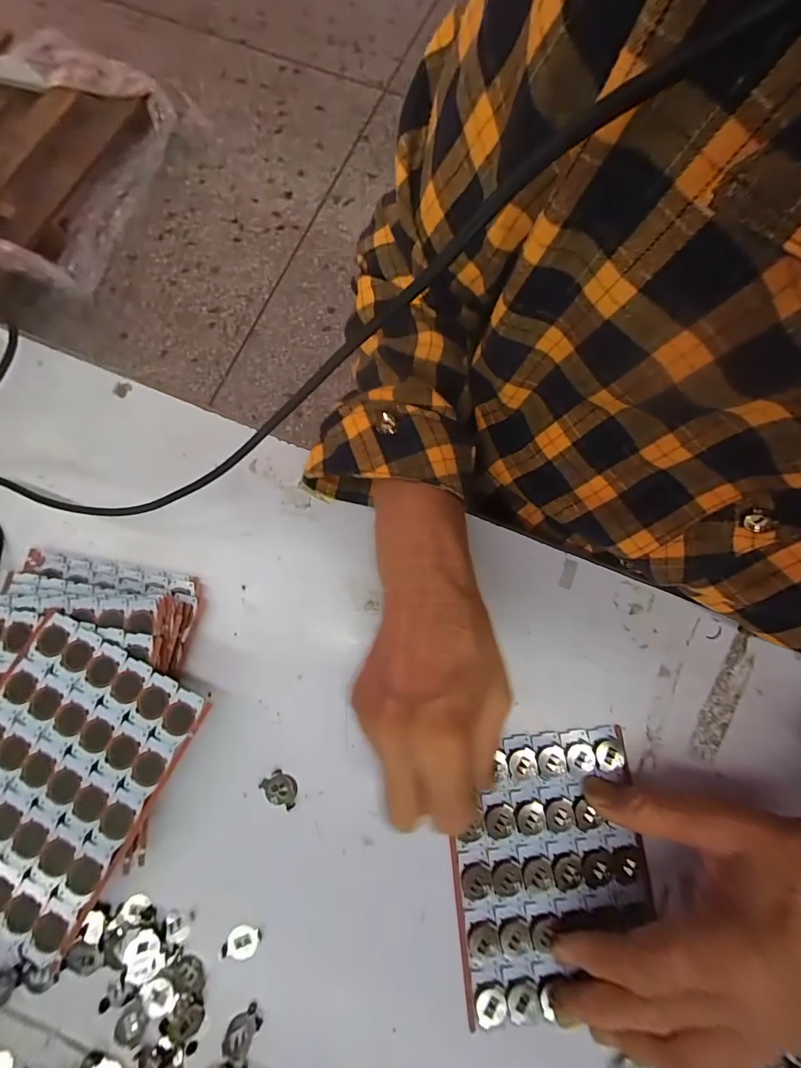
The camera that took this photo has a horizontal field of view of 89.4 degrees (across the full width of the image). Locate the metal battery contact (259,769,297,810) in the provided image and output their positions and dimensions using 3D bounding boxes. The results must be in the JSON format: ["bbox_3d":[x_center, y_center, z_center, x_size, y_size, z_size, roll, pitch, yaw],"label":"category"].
[{"bbox_3d":[-0.074,0.157,0.249,0.023,0.005,0.018,20,78,3],"label":"metal battery contact"}]

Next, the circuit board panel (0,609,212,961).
[{"bbox_3d":[-0.195,0.135,0.228,0.114,0.004,0.146,26,80,5],"label":"circuit board panel"}]

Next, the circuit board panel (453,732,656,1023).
[{"bbox_3d":[0.088,0.195,0.238,0.111,0.008,0.140,-5,78,-2],"label":"circuit board panel"}]

